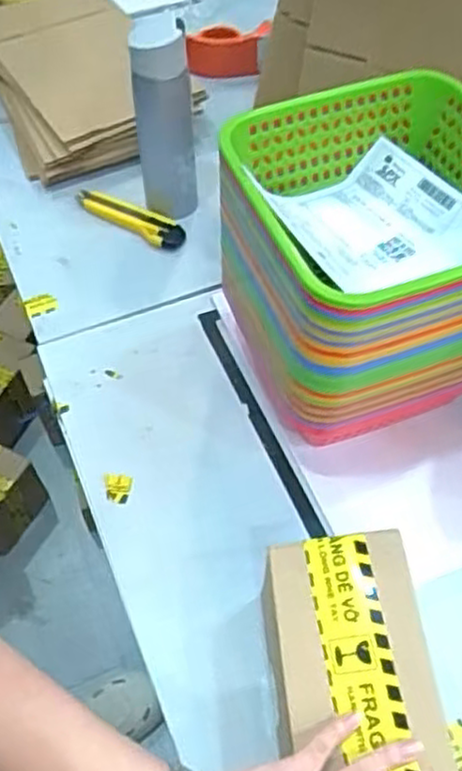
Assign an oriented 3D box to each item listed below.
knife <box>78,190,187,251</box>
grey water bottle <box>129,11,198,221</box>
[{"bbox_3d":[-0.122,-0.206,0.886,0.151,0.012,0.040,31,62,22],"label":"knife"},{"bbox_3d":[-0.075,-0.290,0.814,0.065,0.224,0.057,-12,56,-5],"label":"grey water bottle"}]

